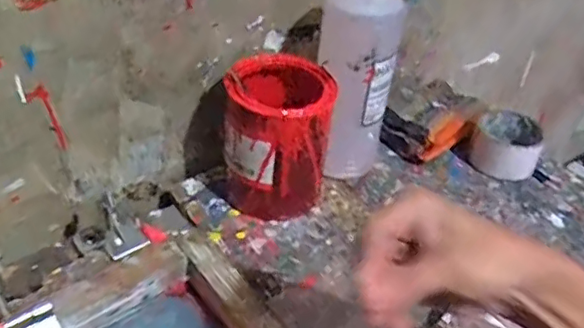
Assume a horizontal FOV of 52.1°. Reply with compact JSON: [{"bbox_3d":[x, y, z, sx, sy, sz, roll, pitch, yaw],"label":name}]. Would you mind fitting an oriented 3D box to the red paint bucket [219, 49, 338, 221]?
[{"bbox_3d":[-0.015,-0.031,0.623,0.100,0.142,0.109,4,39,-3],"label":"red paint bucket"}]

